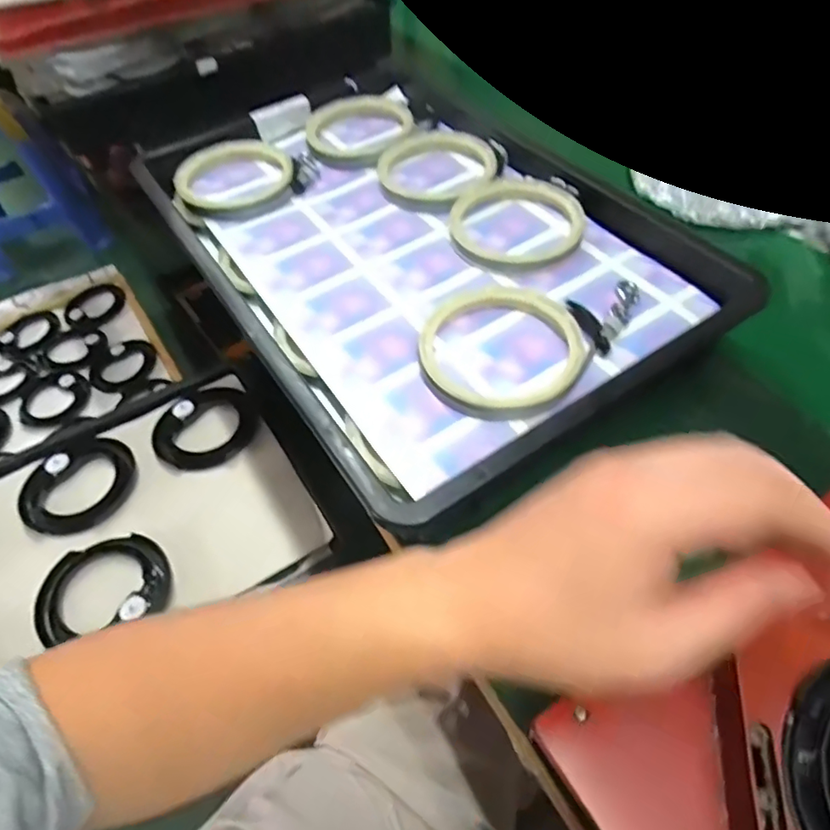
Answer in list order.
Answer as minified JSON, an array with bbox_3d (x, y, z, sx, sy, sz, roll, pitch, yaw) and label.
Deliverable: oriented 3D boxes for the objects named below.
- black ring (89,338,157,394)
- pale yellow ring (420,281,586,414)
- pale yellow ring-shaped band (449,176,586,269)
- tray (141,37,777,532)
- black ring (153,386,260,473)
[{"bbox_3d":[-0.601,-0.103,1.134,0.131,0.014,0.115,-40,73,-18],"label":"black ring"},{"bbox_3d":[0.067,-0.052,0.426,0.121,0.027,0.116,10,55,9],"label":"pale yellow ring"},{"bbox_3d":[0.091,-0.189,0.524,0.111,0.026,0.125,-22,56,-14],"label":"pale yellow ring-shaped band"},{"bbox_3d":[-0.014,-0.185,0.525,0.370,0.045,0.559,-29,58,-18],"label":"tray"},{"bbox_3d":[-0.276,0.014,0.726,0.131,0.010,0.126,-1,53,1],"label":"black ring"}]

